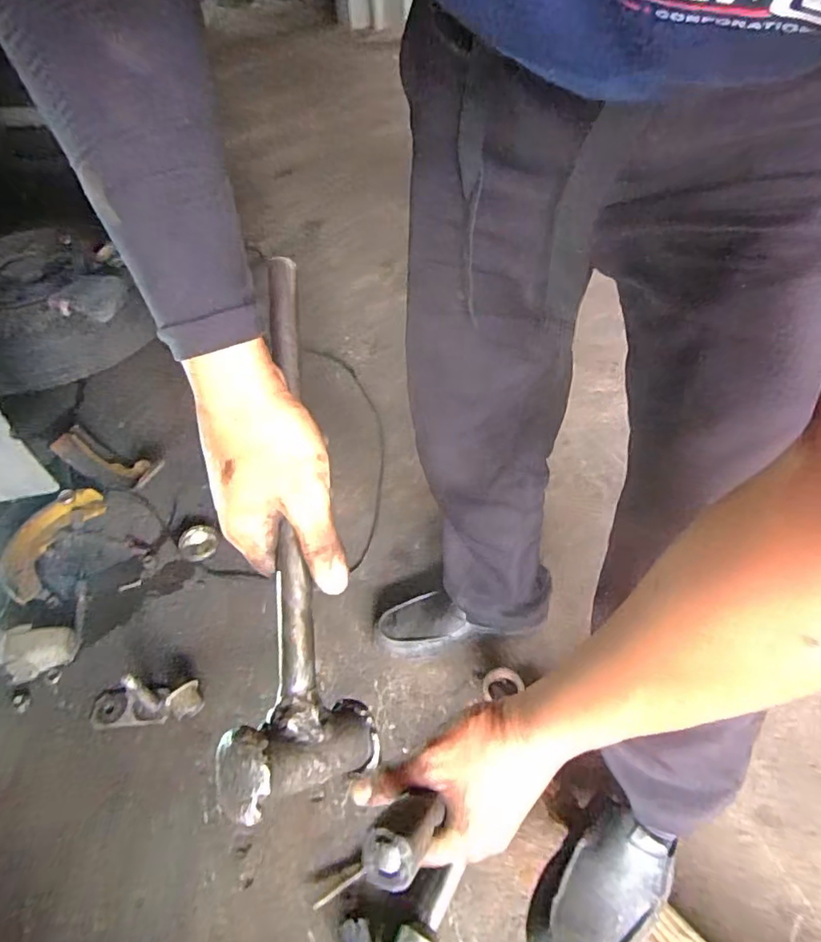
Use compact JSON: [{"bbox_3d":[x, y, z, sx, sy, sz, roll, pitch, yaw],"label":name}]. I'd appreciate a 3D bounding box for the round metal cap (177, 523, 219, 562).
[{"bbox_3d":[-0.429,0.148,1.117,0.074,0.024,0.081,-1,46,1],"label":"round metal cap"}]

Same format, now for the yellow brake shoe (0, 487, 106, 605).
[{"bbox_3d":[-0.724,0.137,1.100,0.111,0.067,0.263,4,46,7],"label":"yellow brake shoe"}]

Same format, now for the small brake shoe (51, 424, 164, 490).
[{"bbox_3d":[-0.680,-0.022,1.234,0.251,0.062,0.102,15,48,17],"label":"small brake shoe"}]

